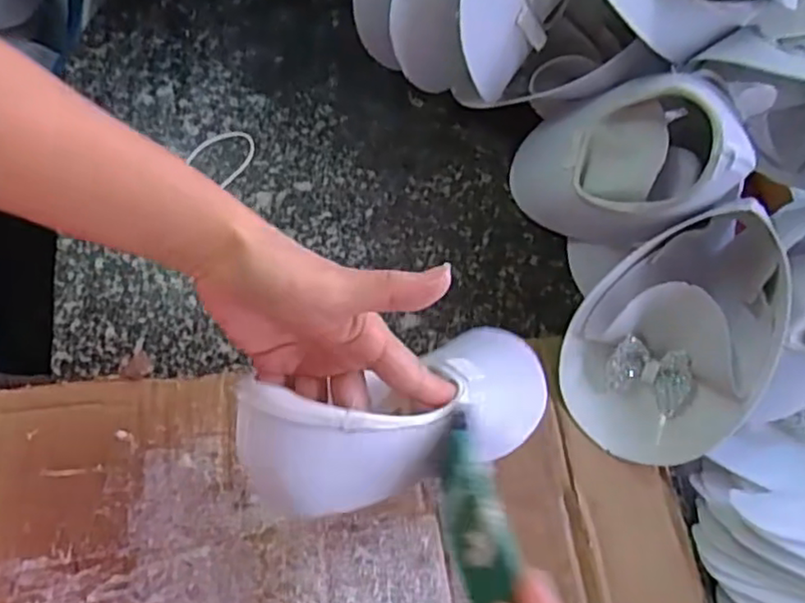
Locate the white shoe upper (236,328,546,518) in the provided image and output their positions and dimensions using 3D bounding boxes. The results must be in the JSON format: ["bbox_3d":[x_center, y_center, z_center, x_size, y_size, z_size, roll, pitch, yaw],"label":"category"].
[{"bbox_3d":[0.005,0.054,0.325,0.168,0.041,0.068,-14,69,-28],"label":"white shoe upper"}]

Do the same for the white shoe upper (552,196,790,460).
[{"bbox_3d":[0.172,0.019,0.406,0.104,0.062,0.154,44,108,13],"label":"white shoe upper"}]

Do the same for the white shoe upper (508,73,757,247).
[{"bbox_3d":[0.130,-0.090,0.412,0.081,0.126,0.123,-24,72,-9],"label":"white shoe upper"}]

